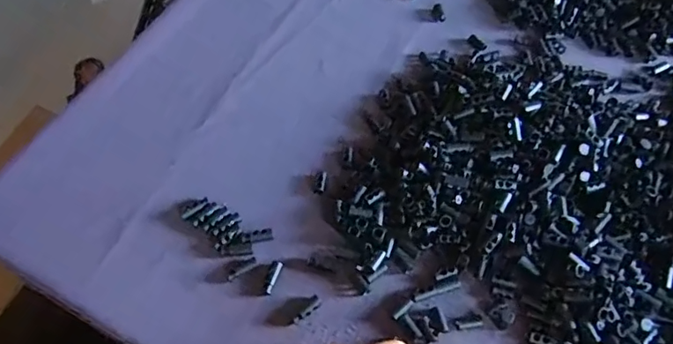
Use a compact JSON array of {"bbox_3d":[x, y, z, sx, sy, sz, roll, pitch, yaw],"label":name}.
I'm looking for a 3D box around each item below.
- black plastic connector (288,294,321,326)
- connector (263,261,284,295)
[{"bbox_3d":[-0.022,0.100,0.372,0.027,0.006,0.008,-40,68,-21],"label":"black plastic connector"},{"bbox_3d":[-0.048,0.077,0.385,0.009,0.004,0.026,19,62,11],"label":"connector"}]

